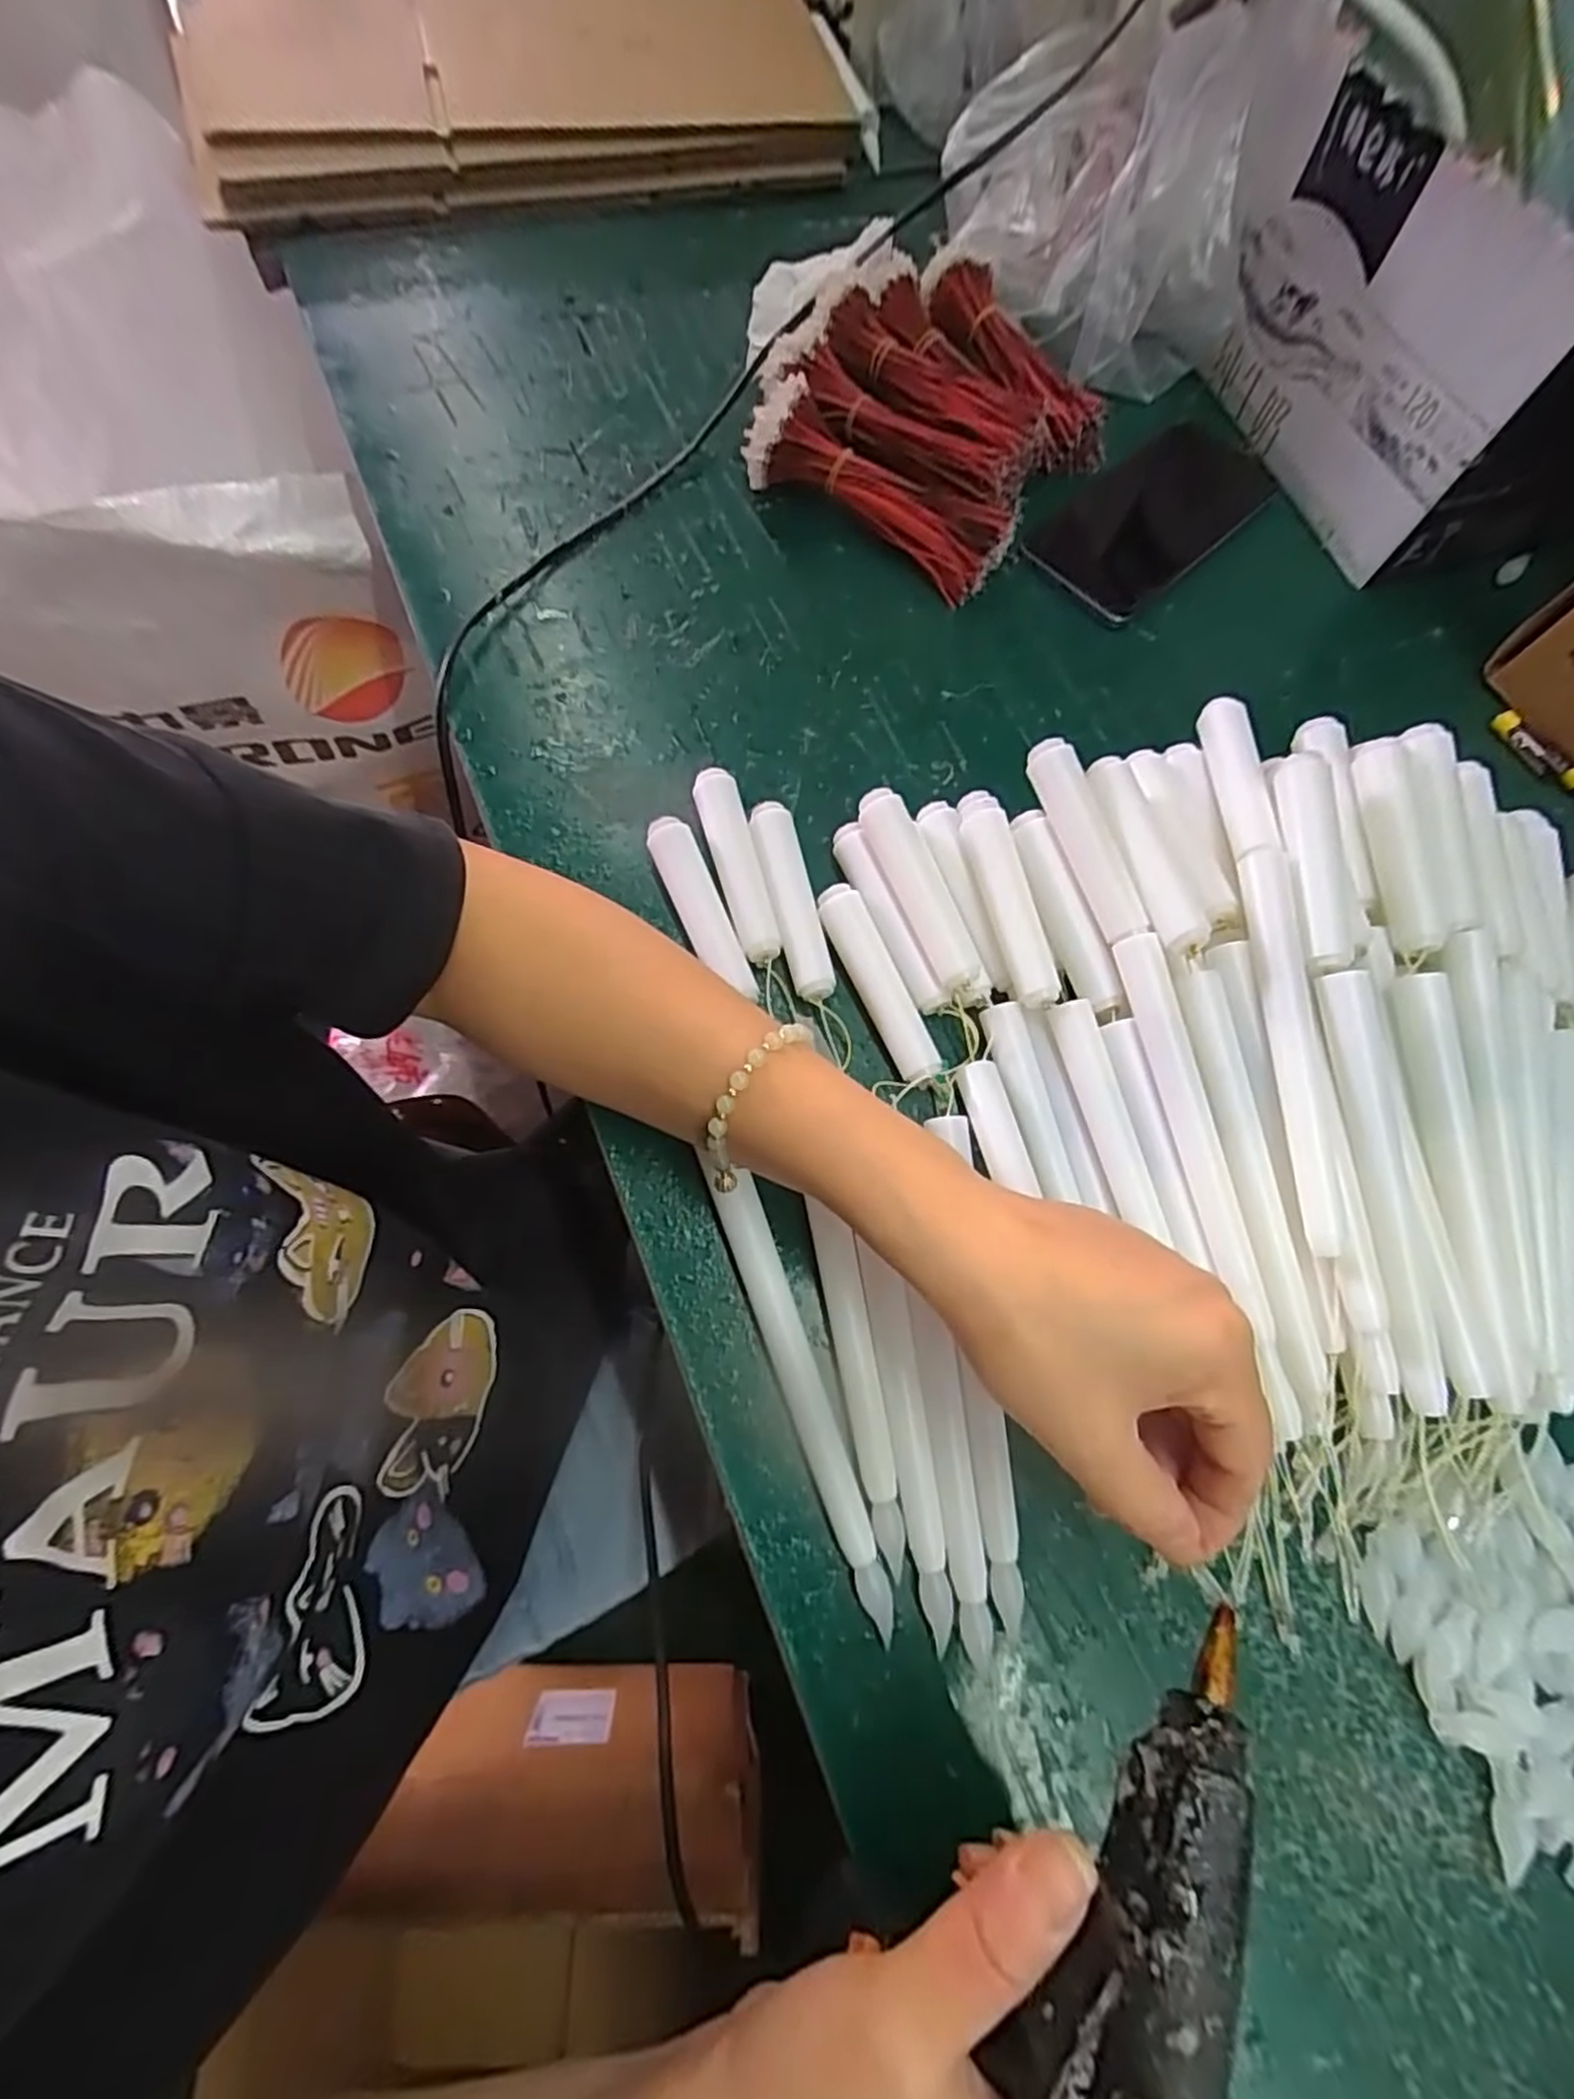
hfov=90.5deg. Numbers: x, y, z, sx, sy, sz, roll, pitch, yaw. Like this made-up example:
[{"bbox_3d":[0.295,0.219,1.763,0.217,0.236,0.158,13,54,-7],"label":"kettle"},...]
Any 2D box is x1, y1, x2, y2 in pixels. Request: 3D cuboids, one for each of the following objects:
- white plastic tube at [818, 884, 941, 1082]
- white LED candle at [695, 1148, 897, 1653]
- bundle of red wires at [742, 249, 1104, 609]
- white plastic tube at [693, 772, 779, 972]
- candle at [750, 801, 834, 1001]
[{"bbox_3d":[0.039,-0.028,0.326,0.016,0.019,0.089,-24,74,-10],"label":"white plastic tube"},{"bbox_3d":[0.002,0.115,0.280,0.015,0.011,0.164,-19,73,-9],"label":"white LED candle"},{"bbox_3d":[0.078,-0.348,0.431,0.163,0.056,0.176,35,73,9],"label":"bundle of red wires"},{"bbox_3d":[-0.021,-0.080,0.339,0.019,0.014,0.092,-17,73,-8],"label":"white plastic tube"},{"bbox_3d":[0.003,-0.063,0.333,0.019,0.016,0.090,-15,73,-8],"label":"candle"}]

